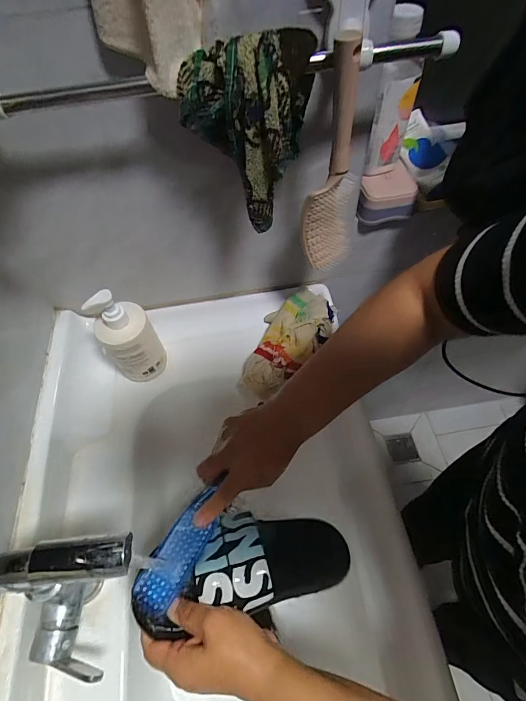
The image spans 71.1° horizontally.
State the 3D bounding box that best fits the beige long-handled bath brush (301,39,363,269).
[{"bbox_3d":[0.079,-0.196,0.415,0.057,0.241,0.049,13,59,12],"label":"beige long-handled bath brush"}]

